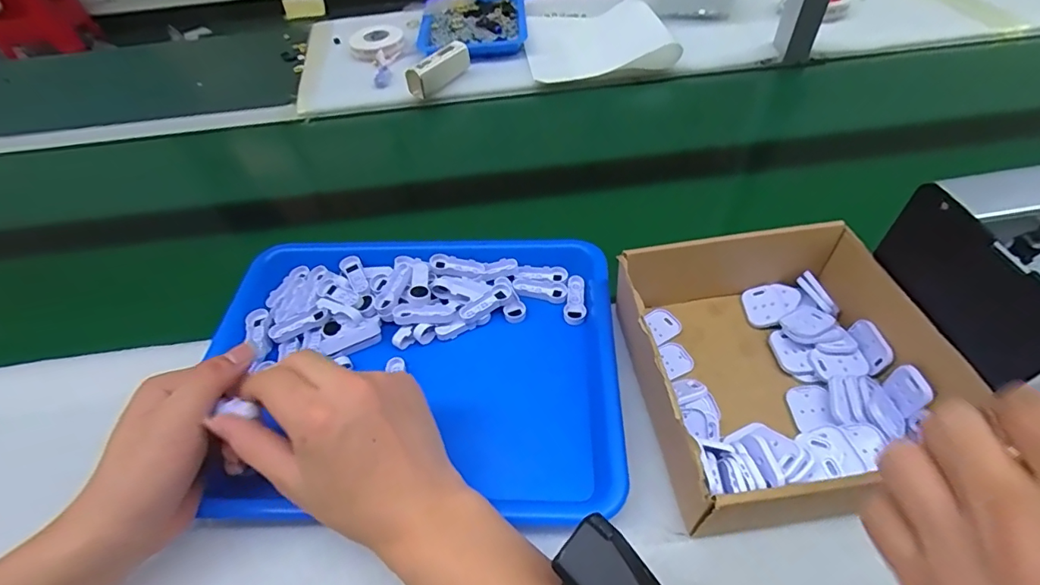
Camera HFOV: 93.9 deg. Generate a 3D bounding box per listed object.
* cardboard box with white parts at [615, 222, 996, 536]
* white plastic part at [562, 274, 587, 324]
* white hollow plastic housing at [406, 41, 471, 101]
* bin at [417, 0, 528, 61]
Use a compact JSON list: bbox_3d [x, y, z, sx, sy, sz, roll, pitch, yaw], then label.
[{"bbox_3d":[0.187,0.049,0.349,0.191,0.063,0.196,-7,49,-2],"label":"cardboard box with white parts"},{"bbox_3d":[0.051,0.006,0.442,0.019,0.006,0.050,6,50,10],"label":"white plastic part"},{"bbox_3d":[-0.117,-0.327,0.703,0.024,0.036,0.116,25,56,23],"label":"white hollow plastic housing"},{"bbox_3d":[-0.077,-0.444,0.806,0.172,0.034,0.195,-4,49,1],"label":"bin"}]

